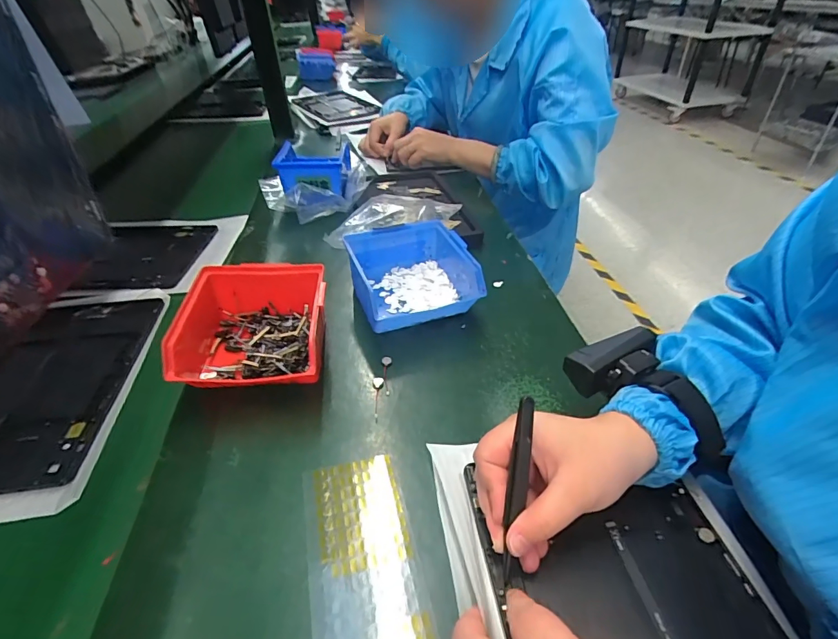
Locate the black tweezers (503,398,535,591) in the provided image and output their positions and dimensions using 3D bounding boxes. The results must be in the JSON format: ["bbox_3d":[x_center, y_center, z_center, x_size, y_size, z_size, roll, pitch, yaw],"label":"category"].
[{"bbox_3d":[0.062,0.106,0.265,0.009,0.117,0.008,5,2,7],"label":"black tweezers"}]

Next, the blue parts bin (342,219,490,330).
[{"bbox_3d":[-0.010,-0.047,0.485,0.129,0.065,0.128,-10,41,-11],"label":"blue parts bin"}]

